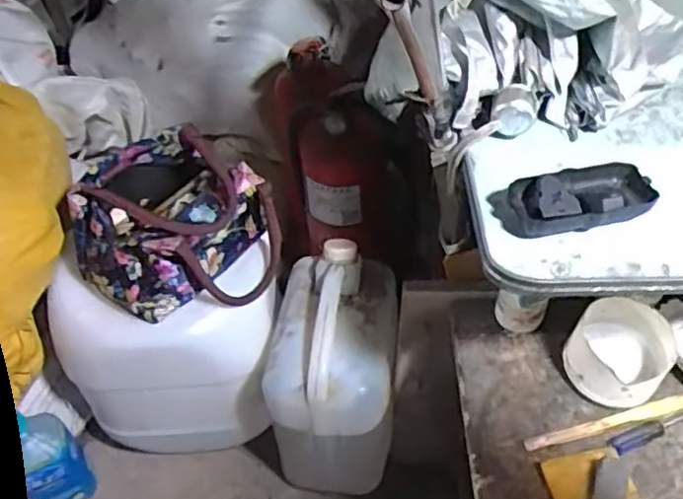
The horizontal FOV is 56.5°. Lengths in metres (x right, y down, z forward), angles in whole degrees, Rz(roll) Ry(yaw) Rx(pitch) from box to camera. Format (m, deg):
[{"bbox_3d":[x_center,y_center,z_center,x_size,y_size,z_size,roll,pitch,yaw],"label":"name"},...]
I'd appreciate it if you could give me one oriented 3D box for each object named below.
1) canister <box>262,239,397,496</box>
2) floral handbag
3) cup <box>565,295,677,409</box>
[{"bbox_3d":[-0.011,0.169,0.889,0.158,0.289,0.224,1,48,4],"label":"canister"},{"bbox_3d":[-0.208,-0.037,0.805,0.242,0.155,0.204,-2,48,1],"label":"floral handbag"},{"bbox_3d":[0.265,0.100,0.608,0.083,0.060,0.089,-1,48,2],"label":"cup"}]

